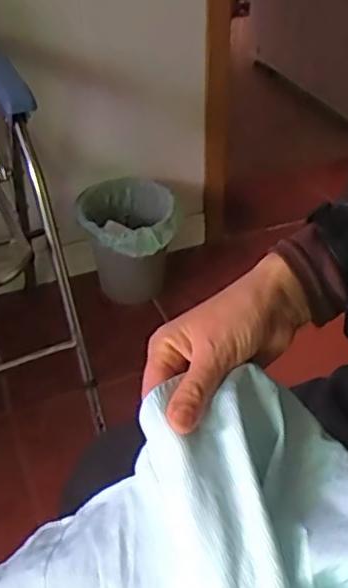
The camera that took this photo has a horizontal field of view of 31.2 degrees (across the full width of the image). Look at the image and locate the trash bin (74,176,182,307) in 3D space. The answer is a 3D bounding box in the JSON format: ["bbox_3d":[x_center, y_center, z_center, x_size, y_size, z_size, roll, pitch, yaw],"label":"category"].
[{"bbox_3d":[-0.102,-0.118,1.463,0.225,0.225,0.277,-2,39,0],"label":"trash bin"}]

